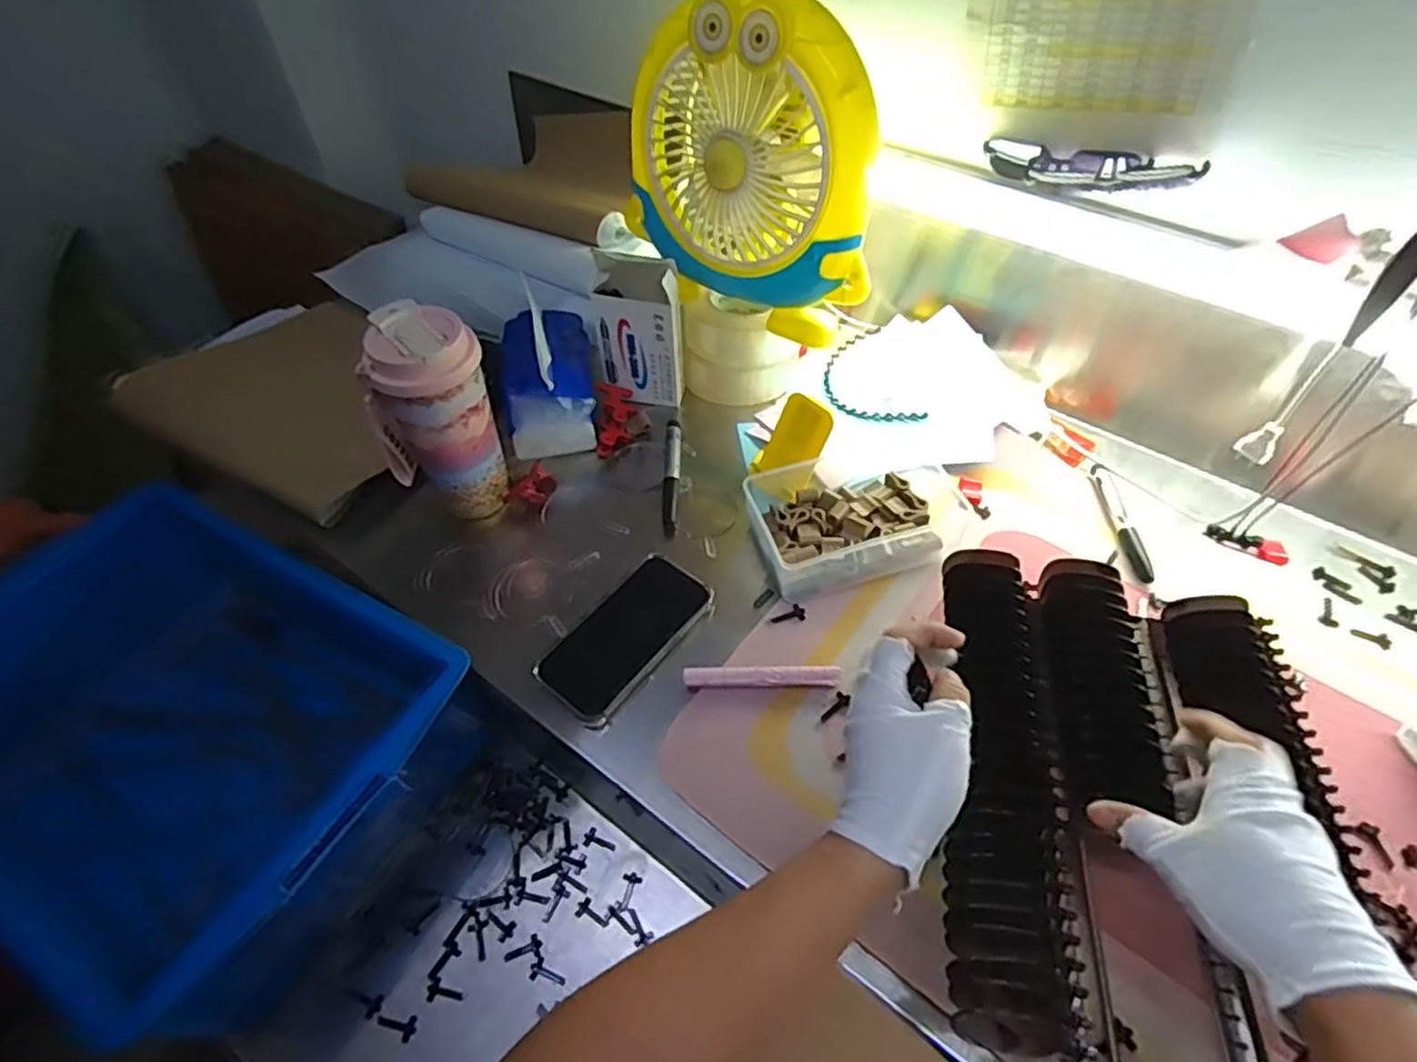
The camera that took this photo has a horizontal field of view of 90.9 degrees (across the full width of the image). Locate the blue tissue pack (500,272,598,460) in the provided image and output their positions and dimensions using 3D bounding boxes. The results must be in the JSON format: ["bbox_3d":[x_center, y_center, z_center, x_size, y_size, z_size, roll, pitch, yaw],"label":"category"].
[{"bbox_3d":[-0.166,-0.169,0.713,0.090,0.110,0.152,-8,52,-7],"label":"blue tissue pack"}]

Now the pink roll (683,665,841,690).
[{"bbox_3d":[0.041,0.116,0.554,0.119,0.023,0.019,2,52,1],"label":"pink roll"}]

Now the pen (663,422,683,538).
[{"bbox_3d":[-0.036,-0.061,0.696,0.016,0.017,0.144,1,52,0],"label":"pen"}]

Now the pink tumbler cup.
[{"bbox_3d":[-0.235,-0.092,0.609,0.097,0.185,0.077,-28,57,-21],"label":"pink tumbler cup"}]

